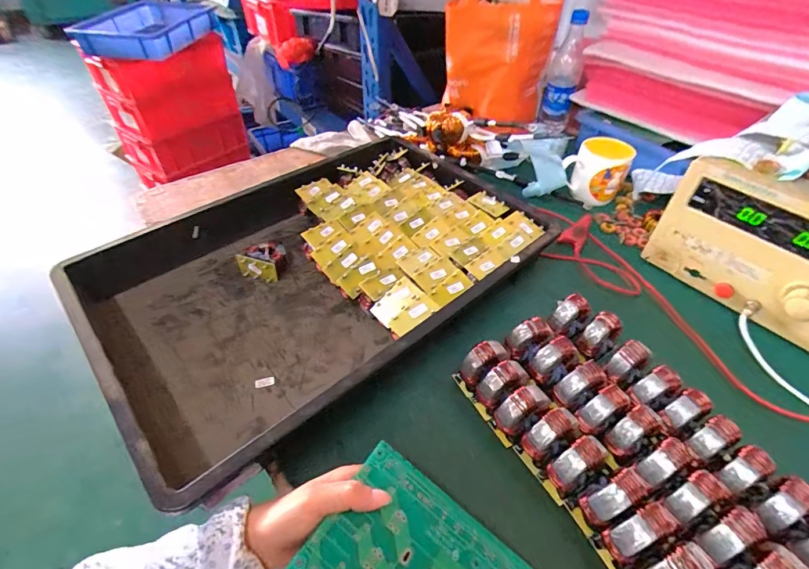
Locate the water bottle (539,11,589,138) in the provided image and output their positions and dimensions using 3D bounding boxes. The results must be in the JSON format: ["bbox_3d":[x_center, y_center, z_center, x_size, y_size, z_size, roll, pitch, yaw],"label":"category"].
[{"bbox_3d":[0.337,-0.439,0.866,0.067,0.231,0.073,14,47,13],"label":"water bottle"}]

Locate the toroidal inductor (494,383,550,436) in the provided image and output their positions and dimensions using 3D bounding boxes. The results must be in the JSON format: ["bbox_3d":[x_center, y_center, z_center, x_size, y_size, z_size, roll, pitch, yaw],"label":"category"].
[{"bbox_3d":[0.116,0.128,0.412,0.046,0.054,0.024,-21,49,-20],"label":"toroidal inductor"}]

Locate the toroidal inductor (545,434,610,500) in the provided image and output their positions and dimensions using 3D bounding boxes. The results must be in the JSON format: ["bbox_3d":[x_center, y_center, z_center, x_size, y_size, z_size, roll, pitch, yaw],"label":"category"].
[{"bbox_3d":[0.160,0.168,0.378,0.053,0.053,0.028,-23,50,-22],"label":"toroidal inductor"}]

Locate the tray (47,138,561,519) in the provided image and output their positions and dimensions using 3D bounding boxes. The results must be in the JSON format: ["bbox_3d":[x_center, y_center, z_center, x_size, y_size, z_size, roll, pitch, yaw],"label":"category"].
[{"bbox_3d":[-0.104,-0.025,0.552,0.529,0.077,0.364,-33,54,-29],"label":"tray"}]

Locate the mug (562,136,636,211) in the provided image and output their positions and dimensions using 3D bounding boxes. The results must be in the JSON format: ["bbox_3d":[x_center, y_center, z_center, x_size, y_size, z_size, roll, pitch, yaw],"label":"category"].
[{"bbox_3d":[0.329,-0.192,0.709,0.083,0.092,0.086,-35,55,-30],"label":"mug"}]

